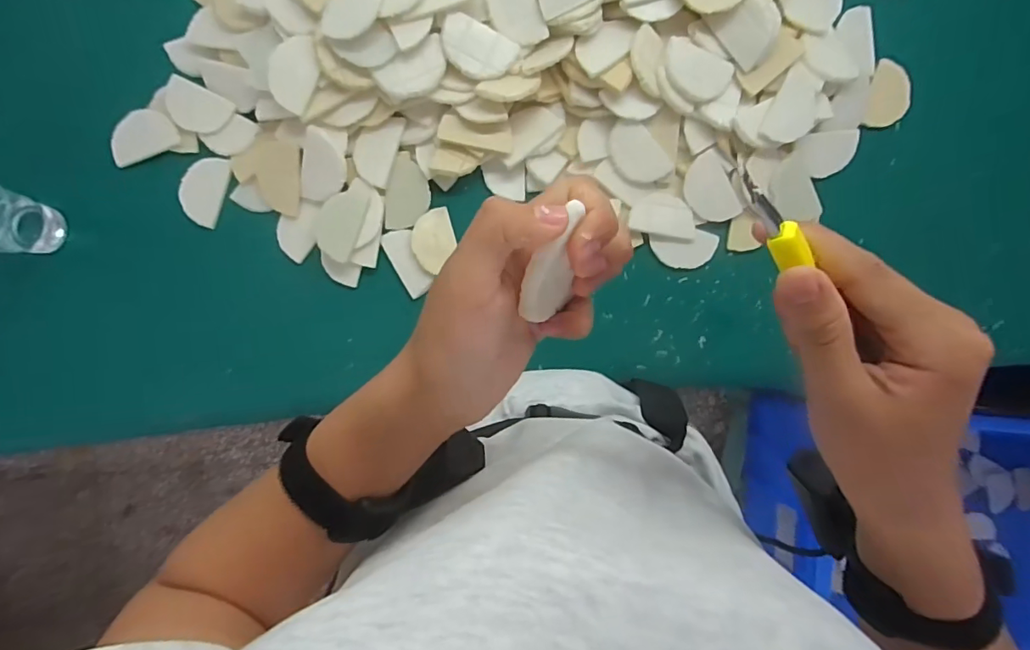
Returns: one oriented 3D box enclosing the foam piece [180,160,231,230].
[{"bbox_3d":[-0.307,-0.134,0.509,0.043,0.010,0.067,20,89,-1],"label":"foam piece"}]

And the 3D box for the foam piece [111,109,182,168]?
[{"bbox_3d":[-0.363,-0.184,0.503,0.067,0.013,0.039,-21,90,-2],"label":"foam piece"}]

